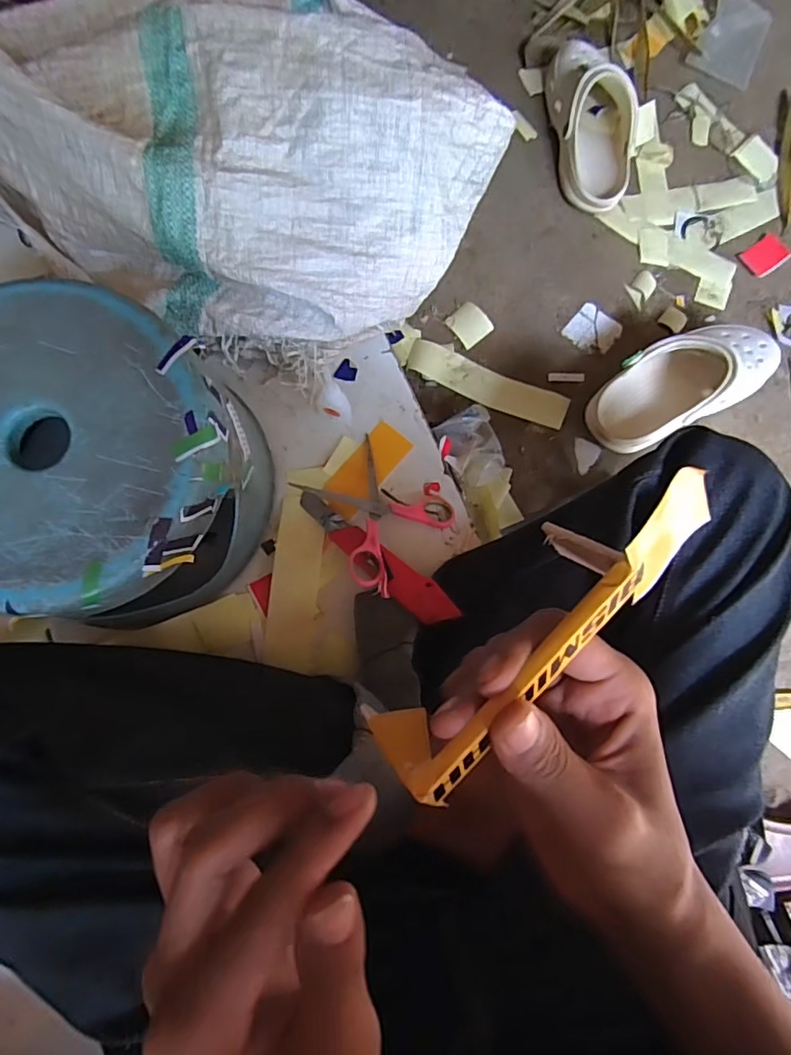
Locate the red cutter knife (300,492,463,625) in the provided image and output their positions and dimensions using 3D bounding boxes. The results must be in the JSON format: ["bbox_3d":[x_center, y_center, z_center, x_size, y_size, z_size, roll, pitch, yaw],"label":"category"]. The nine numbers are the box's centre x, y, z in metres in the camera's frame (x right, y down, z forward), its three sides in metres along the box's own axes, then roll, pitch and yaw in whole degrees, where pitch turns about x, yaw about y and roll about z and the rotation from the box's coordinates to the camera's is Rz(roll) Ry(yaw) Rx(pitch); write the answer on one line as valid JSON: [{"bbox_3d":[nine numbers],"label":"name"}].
[{"bbox_3d":[-0.021,0.025,0.484,0.179,0.017,0.032,37,80,20],"label":"red cutter knife"}]

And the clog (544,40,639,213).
[{"bbox_3d":[0.263,-0.536,0.707,0.097,0.074,0.240,-5,83,-2],"label":"clog"}]

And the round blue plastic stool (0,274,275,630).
[{"bbox_3d":[-0.230,-0.045,0.431,0.222,0.170,0.214,0,83,-1],"label":"round blue plastic stool"}]

